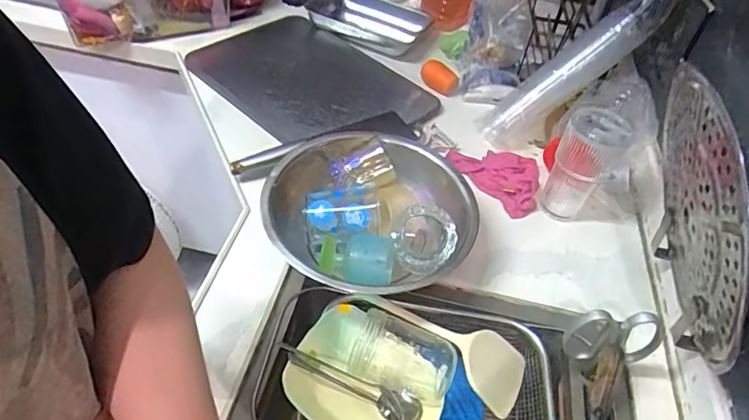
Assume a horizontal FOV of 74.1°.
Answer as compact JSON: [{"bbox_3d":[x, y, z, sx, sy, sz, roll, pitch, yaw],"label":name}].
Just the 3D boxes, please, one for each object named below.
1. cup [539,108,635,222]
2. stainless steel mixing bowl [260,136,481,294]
[{"bbox_3d":[0.313,-0.065,0.757,0.083,0.160,0.075,27,50,17],"label":"cup"},{"bbox_3d":[-0.008,0.004,0.692,0.272,0.100,0.257,4,47,-4],"label":"stainless steel mixing bowl"}]

